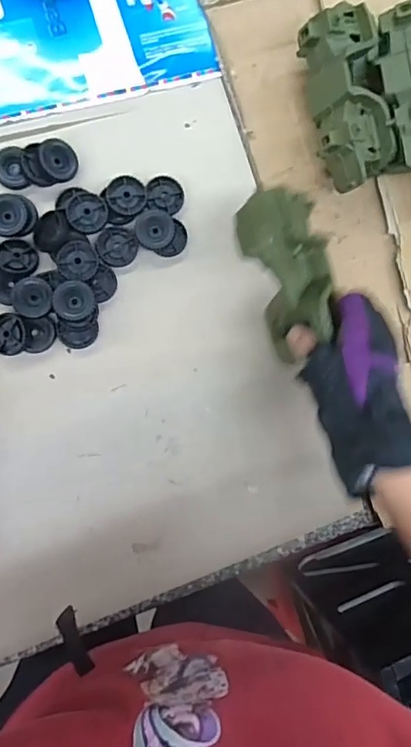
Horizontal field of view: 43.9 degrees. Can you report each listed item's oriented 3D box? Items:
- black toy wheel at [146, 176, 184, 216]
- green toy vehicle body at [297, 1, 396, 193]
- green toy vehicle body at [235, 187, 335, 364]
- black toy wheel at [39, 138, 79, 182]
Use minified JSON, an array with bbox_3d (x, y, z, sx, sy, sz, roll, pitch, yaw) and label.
[{"bbox_3d":[-0.045,-0.203,0.578,0.041,0.011,0.041,0,90,-8],"label":"black toy wheel"},{"bbox_3d":[0.152,-0.296,0.565,0.069,0.082,0.179,-12,91,-9],"label":"green toy vehicle body"},{"bbox_3d":[0.086,-0.097,0.503,0.073,0.065,0.162,-20,103,-7],"label":"green toy vehicle body"},{"bbox_3d":[-0.158,-0.230,0.550,0.041,0.015,0.043,-31,103,-28],"label":"black toy wheel"}]

